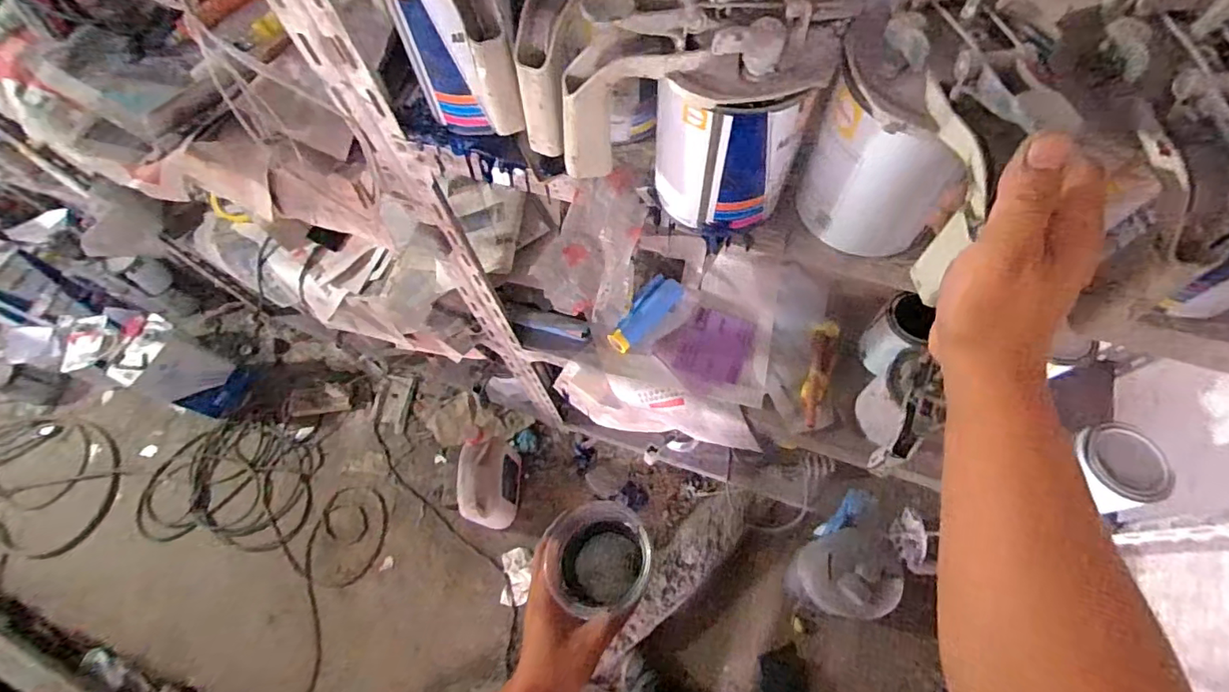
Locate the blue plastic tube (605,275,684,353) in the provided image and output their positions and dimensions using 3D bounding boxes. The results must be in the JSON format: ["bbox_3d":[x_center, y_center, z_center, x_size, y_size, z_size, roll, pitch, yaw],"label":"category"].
[{"bbox_3d":[0.053,-0.060,0.946,0.070,0.032,0.167,33,70,17],"label":"blue plastic tube"}]

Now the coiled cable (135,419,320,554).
[{"bbox_3d":[-1.108,0.391,1.517,0.496,0.049,0.353,4,64,5],"label":"coiled cable"}]

